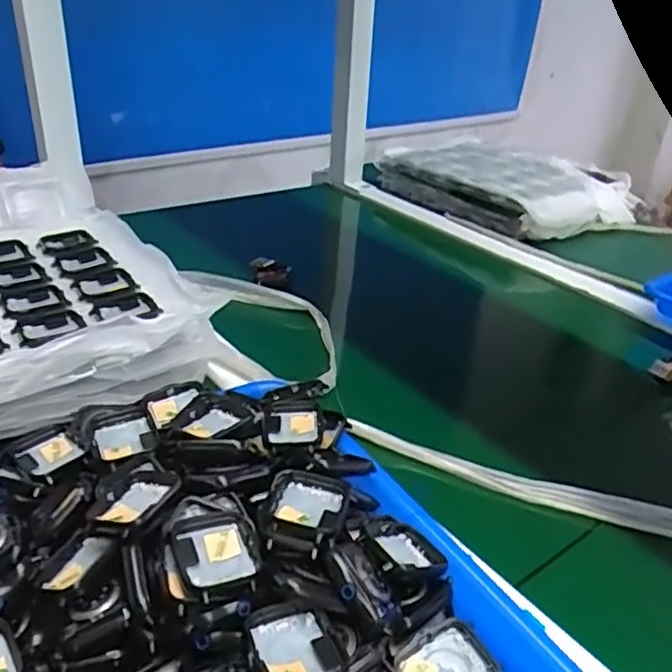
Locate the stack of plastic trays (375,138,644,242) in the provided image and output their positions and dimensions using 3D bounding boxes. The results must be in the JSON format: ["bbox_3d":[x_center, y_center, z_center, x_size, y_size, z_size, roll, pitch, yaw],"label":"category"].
[{"bbox_3d":[0.253,-0.236,0.978,0.259,0.060,0.346,-18,36,-33],"label":"stack of plastic trays"}]

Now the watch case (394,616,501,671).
[{"bbox_3d":[0.053,0.156,0.300,0.045,0.009,0.036,-29,52,-23],"label":"watch case"}]

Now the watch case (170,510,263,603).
[{"bbox_3d":[-0.057,0.105,0.309,0.038,0.011,0.046,-10,32,-22],"label":"watch case"}]

